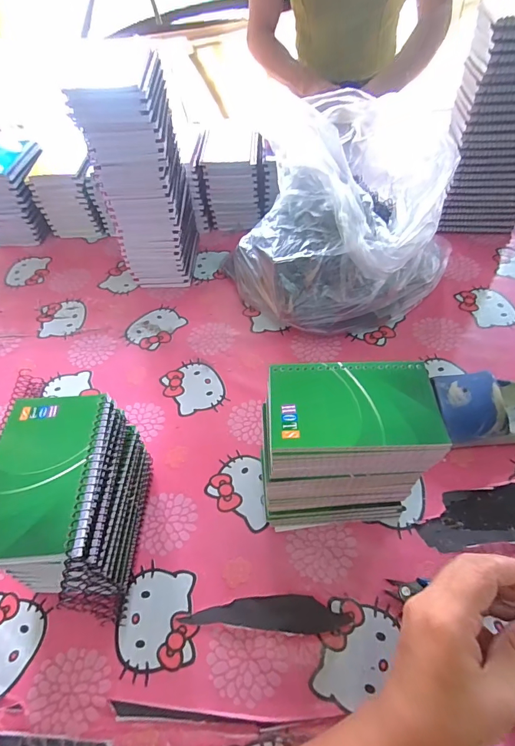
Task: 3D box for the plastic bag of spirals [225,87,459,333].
[{"bbox_3d":[0.112,-0.204,0.546,0.261,0.208,0.251,-29,56,-17],"label":"plastic bag of spirals"}]

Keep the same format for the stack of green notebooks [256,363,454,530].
[{"bbox_3d":[0.074,0.073,0.369,0.142,0.151,0.090,-4,53,1],"label":"stack of green notebooks"}]

